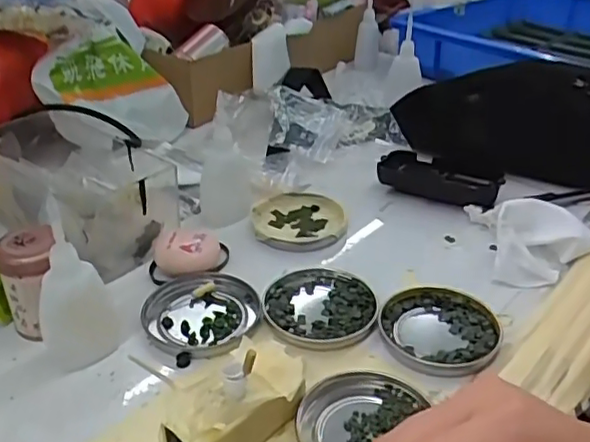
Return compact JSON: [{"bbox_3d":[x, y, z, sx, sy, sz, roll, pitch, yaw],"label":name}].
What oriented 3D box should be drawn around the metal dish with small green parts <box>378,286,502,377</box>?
[{"bbox_3d":[0.096,0.071,0.414,0.076,0.007,0.075,0,32,0],"label":"metal dish with small green parts"}]

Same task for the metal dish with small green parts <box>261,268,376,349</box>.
[{"bbox_3d":[0.017,0.058,0.435,0.076,0.008,0.080,0,32,0],"label":"metal dish with small green parts"}]

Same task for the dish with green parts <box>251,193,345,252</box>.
[{"bbox_3d":[0.003,0.000,0.530,0.077,0.014,0.075,0,32,0],"label":"dish with green parts"}]

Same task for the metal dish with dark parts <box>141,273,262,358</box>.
[{"bbox_3d":[-0.067,0.063,0.428,0.075,0.007,0.079,0,32,0],"label":"metal dish with dark parts"}]

